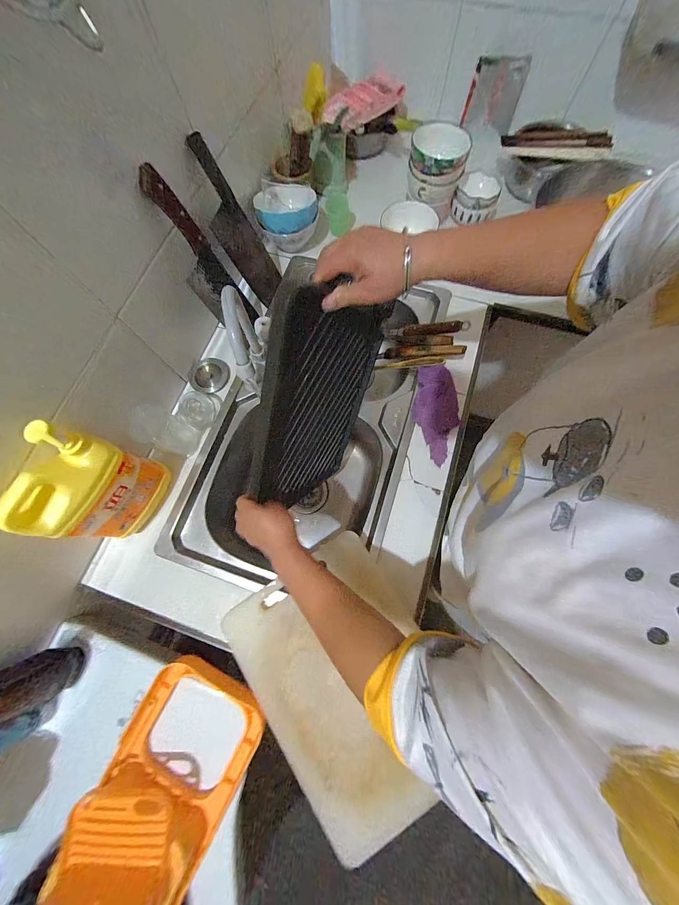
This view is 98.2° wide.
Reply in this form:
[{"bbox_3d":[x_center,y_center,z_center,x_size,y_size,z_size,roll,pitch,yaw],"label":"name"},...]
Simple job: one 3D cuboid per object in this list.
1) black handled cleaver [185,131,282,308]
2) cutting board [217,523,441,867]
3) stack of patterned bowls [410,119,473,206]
[{"bbox_3d":[-0.203,-0.434,0.588,0.020,0.262,0.111,8,75,25],"label":"black handled cleaver"},{"bbox_3d":[0.013,0.373,0.484,0.296,0.020,0.396,-36,76,-8],"label":"cutting board"},{"bbox_3d":[0.215,-0.640,0.655,0.121,0.096,0.139,8,75,4],"label":"stack of patterned bowls"}]

